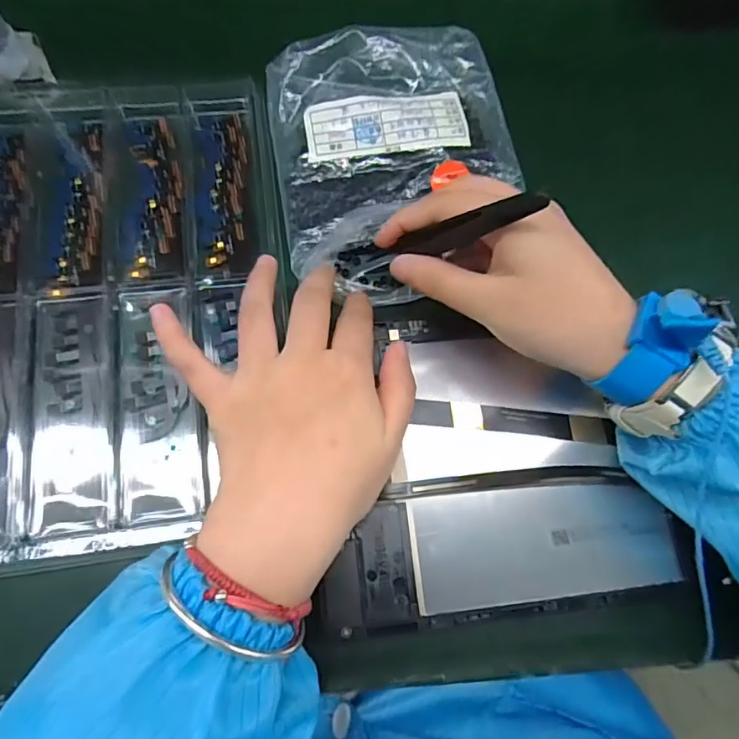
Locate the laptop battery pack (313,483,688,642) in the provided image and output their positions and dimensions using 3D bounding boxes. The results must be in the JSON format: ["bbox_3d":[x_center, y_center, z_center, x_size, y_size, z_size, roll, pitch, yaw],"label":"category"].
[{"bbox_3d":[0.062,0.086,0.246,0.171,0.009,0.056,-6,74,-4],"label":"laptop battery pack"}]

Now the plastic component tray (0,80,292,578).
[{"bbox_3d":[-0.159,-0.046,0.280,0.219,0.018,0.284,-7,74,-4],"label":"plastic component tray"}]

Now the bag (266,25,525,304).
[{"bbox_3d":[0.018,-0.126,0.306,0.141,0.029,0.162,-8,74,-5],"label":"bag"}]

